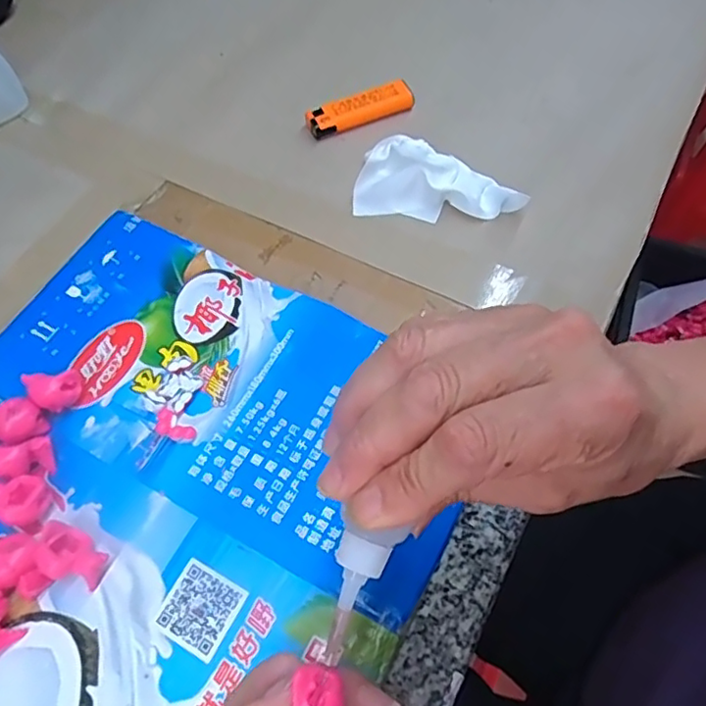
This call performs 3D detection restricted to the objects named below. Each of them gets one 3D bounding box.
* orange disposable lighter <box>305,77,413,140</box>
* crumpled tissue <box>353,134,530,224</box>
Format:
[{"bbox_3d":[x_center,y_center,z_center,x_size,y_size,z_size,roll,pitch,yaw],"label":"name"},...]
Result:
[{"bbox_3d":[0.005,-0.182,0.442,0.080,0.017,0.025,-17,63,-8],"label":"orange disposable lighter"},{"bbox_3d":[0.057,-0.117,0.397,0.109,0.034,0.043,7,62,4],"label":"crumpled tissue"}]

